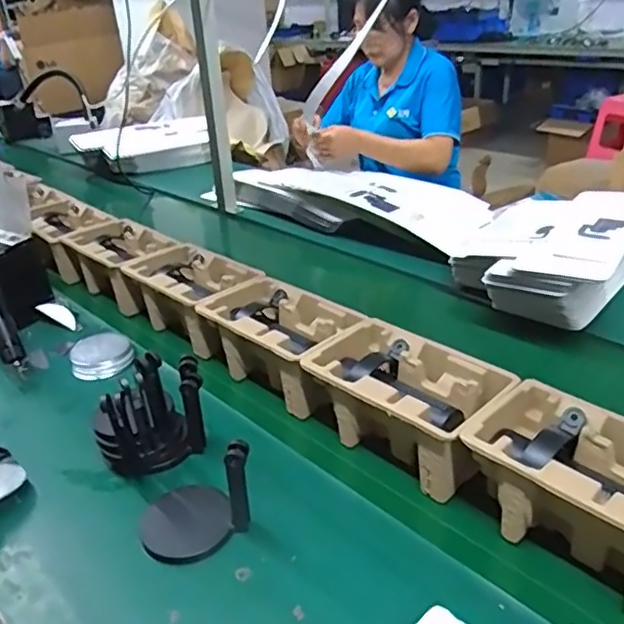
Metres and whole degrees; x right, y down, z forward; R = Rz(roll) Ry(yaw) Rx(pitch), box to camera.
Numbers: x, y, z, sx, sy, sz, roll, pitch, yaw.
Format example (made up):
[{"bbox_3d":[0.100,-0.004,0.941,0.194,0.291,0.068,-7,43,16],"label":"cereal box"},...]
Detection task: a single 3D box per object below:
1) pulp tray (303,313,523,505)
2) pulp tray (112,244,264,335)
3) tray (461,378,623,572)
[{"bbox_3d":[0.115,0.113,0.752,0.145,0.110,0.226,-28,37,-35],"label":"pulp tray"},{"bbox_3d":[-0.209,-0.030,1.047,0.148,0.104,0.250,-29,38,-36],"label":"pulp tray"},{"bbox_3d":[0.272,0.181,0.605,0.139,0.118,0.225,-29,38,-36],"label":"tray"}]

